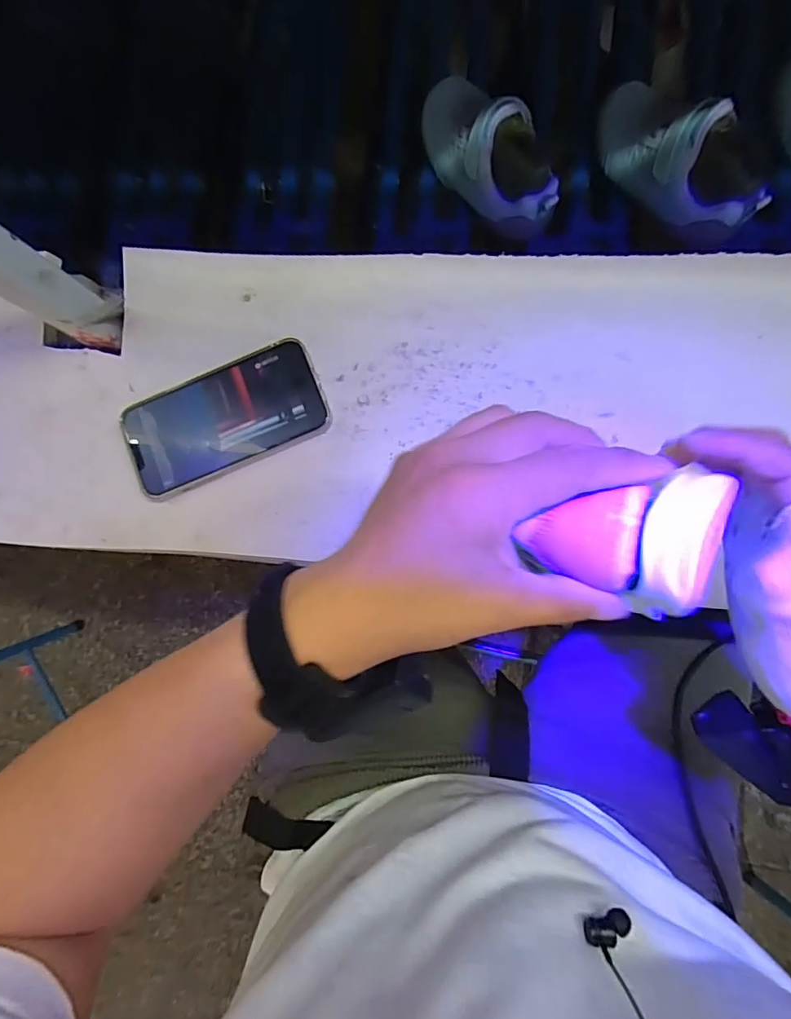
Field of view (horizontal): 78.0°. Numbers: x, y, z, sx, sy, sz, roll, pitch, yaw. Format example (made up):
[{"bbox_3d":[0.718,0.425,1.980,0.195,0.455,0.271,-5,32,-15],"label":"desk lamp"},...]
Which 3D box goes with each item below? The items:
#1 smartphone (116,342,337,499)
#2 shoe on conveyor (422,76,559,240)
[{"bbox_3d":[-0.137,-0.073,0.392,0.160,0.016,0.083,-22,84,5],"label":"smartphone"},{"bbox_3d":[0.080,-0.309,0.427,0.065,0.077,0.172,-33,82,3],"label":"shoe on conveyor"}]

